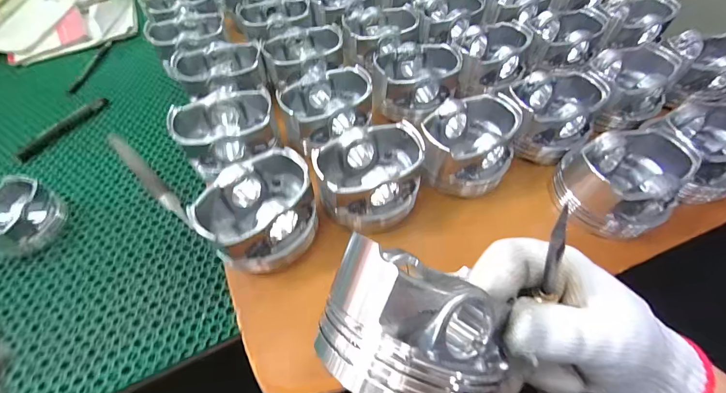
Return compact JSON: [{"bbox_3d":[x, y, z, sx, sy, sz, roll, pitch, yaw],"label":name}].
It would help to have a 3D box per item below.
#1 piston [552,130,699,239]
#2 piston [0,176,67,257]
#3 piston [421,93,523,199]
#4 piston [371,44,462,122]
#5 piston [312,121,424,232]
[{"bbox_3d":[0.197,-0.009,0.253,0.084,0.053,0.065,-9,55,-4],"label":"piston"},{"bbox_3d":[-0.406,0.023,0.387,0.087,0.054,0.085,22,58,17],"label":"piston"},{"bbox_3d":[0.087,-0.043,0.280,0.077,0.053,0.075,5,55,6],"label":"piston"},{"bbox_3d":[0.055,-0.110,0.323,0.078,0.050,0.078,-1,54,2],"label":"piston"},{"bbox_3d":[0.006,-0.013,0.260,0.082,0.053,0.071,-13,55,-7],"label":"piston"}]

